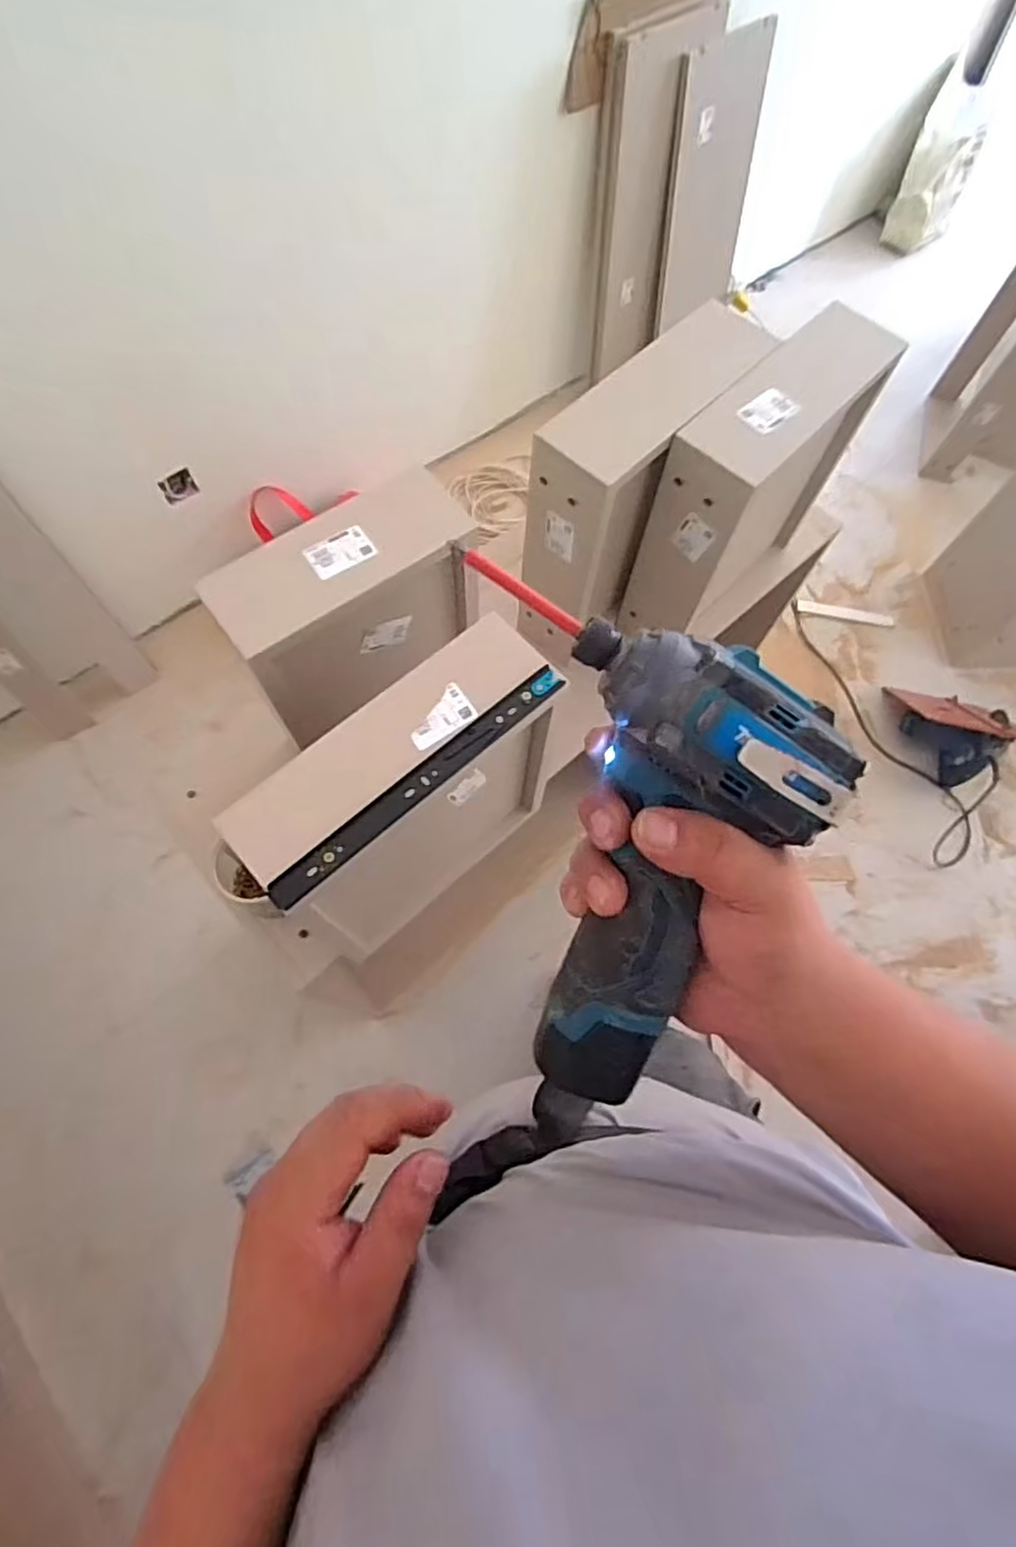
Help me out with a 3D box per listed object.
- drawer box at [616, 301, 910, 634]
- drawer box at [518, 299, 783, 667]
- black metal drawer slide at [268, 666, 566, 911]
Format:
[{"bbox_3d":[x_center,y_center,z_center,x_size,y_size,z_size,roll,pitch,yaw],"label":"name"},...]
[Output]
[{"bbox_3d":[0.304,-0.348,0.902,0.104,0.349,0.318,40,70,15],"label":"drawer box"},{"bbox_3d":[0.157,-0.345,0.894,0.108,0.330,0.304,40,69,15],"label":"drawer box"},{"bbox_3d":[-0.067,0.004,0.560,0.286,0.015,0.023,-39,72,-18],"label":"black metal drawer slide"}]

